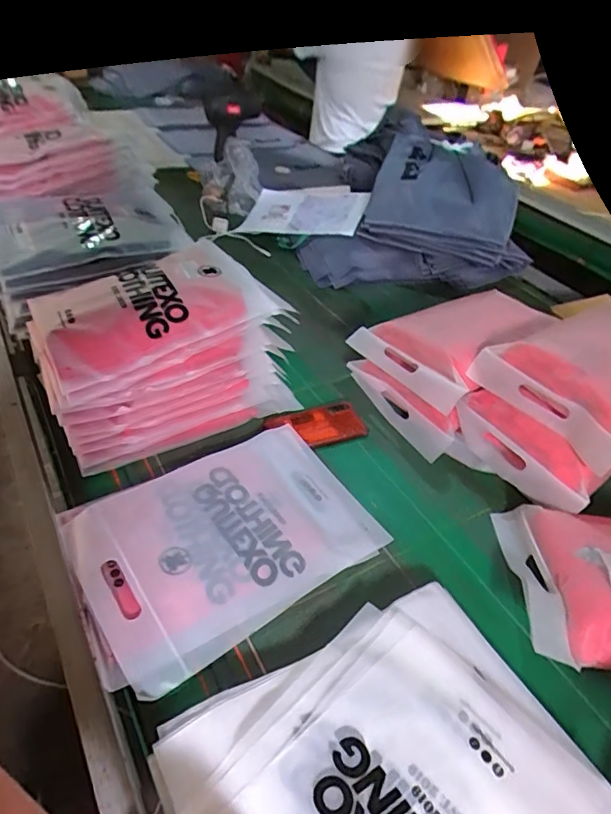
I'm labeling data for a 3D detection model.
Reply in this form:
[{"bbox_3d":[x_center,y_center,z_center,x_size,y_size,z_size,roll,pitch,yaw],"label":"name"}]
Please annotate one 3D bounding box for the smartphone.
[{"bbox_3d":[0.021,0.033,0.843,0.159,0.011,0.081,-11,55,-17],"label":"smartphone"}]

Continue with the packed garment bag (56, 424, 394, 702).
[{"bbox_3d":[-0.103,0.167,0.662,0.365,0.040,0.258,-21,48,-28],"label":"packed garment bag"}]

